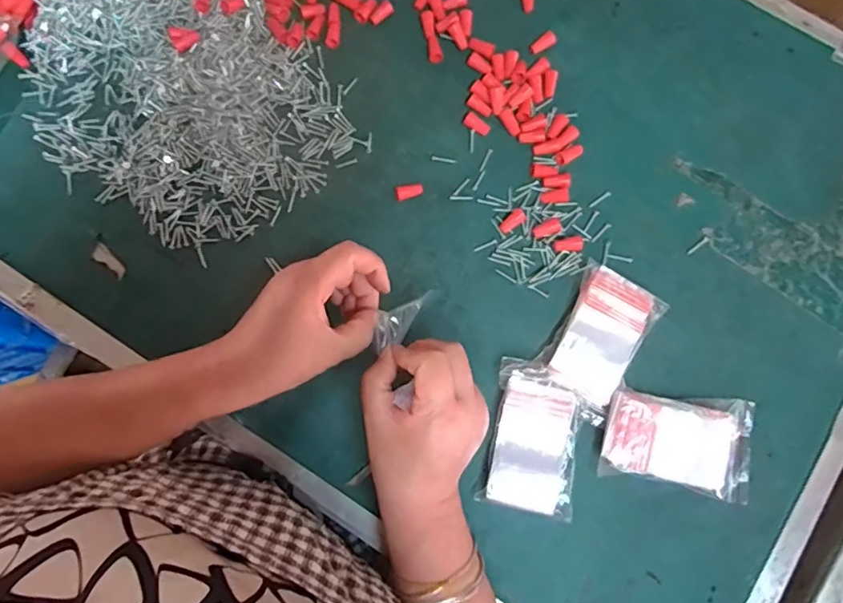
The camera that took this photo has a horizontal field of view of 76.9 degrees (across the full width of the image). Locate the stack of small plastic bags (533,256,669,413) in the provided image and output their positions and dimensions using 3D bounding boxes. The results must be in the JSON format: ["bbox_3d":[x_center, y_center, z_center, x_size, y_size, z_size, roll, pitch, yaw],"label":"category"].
[{"bbox_3d":[0.141,0.026,0.417,0.065,0.018,0.101,33,81,5],"label":"stack of small plastic bags"}]

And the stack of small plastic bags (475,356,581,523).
[{"bbox_3d":[0.086,0.104,0.405,0.066,0.015,0.106,11,80,2],"label":"stack of small plastic bags"}]

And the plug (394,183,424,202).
[{"bbox_3d":[-0.010,-0.092,0.443,0.024,0.008,0.011,-19,80,-4],"label":"plug"}]

